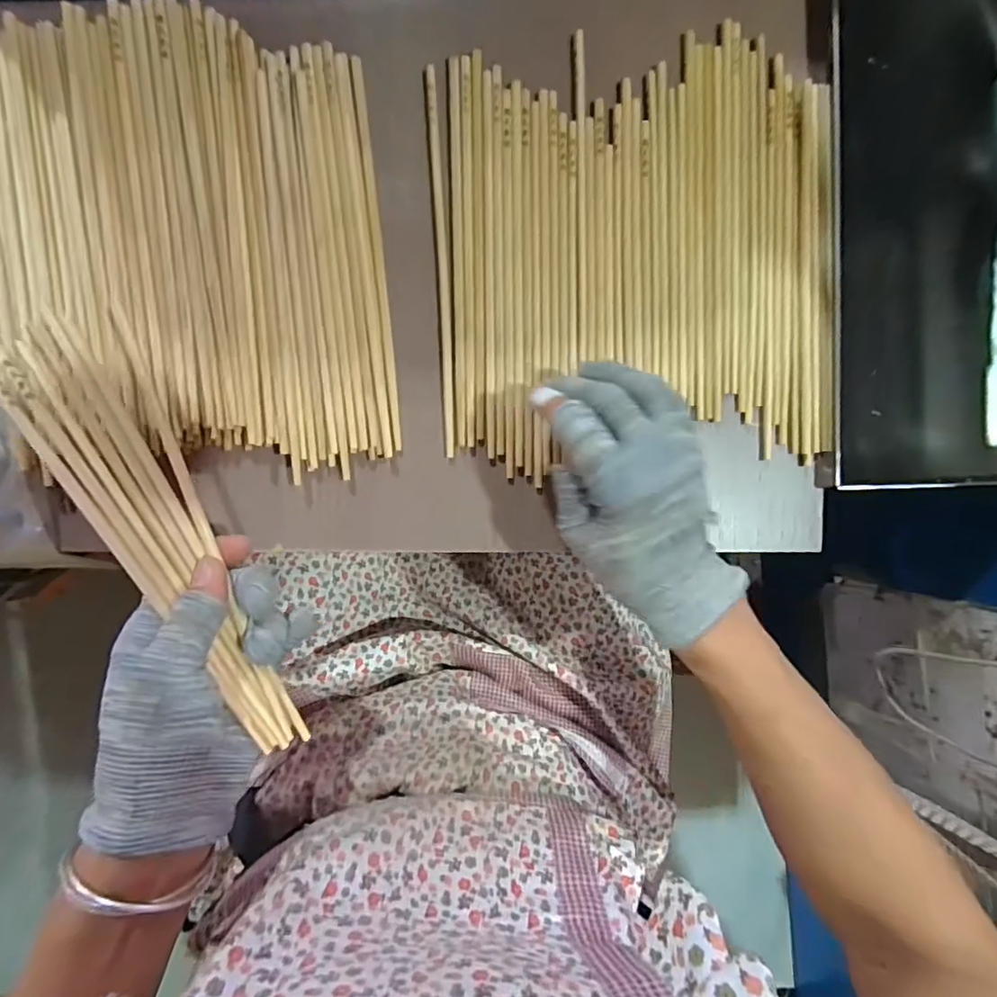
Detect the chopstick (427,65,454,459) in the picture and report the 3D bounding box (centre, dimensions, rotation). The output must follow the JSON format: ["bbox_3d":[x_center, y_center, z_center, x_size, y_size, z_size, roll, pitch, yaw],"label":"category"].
[{"bbox_3d":[-0.036,-0.146,0.334,0.006,0.004,0.238,-3,92,-7],"label":"chopstick"}]

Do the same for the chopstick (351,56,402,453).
[{"bbox_3d":[-0.073,-0.148,0.329,0.009,0.004,0.234,-6,91,-4],"label":"chopstick"}]

